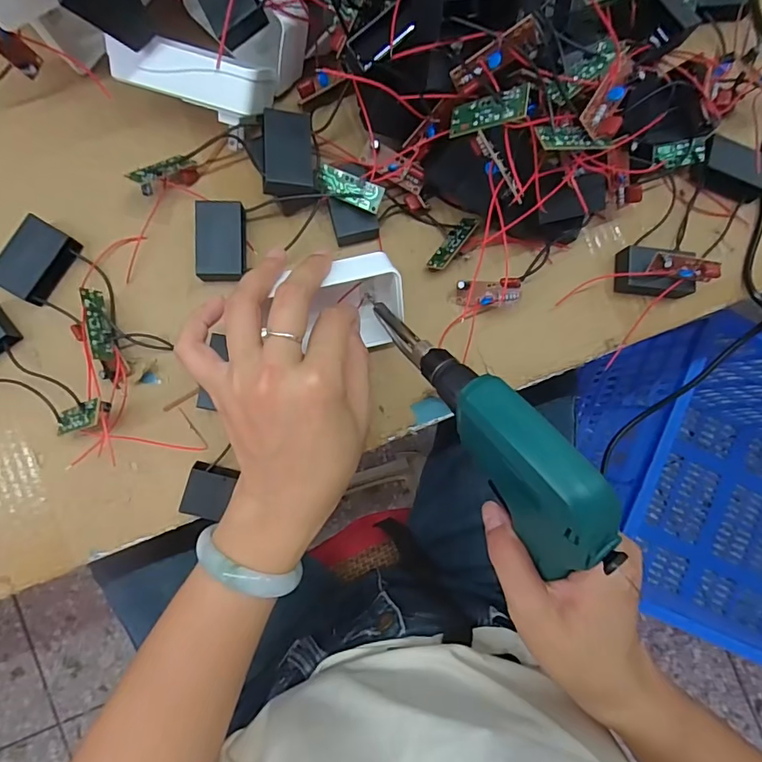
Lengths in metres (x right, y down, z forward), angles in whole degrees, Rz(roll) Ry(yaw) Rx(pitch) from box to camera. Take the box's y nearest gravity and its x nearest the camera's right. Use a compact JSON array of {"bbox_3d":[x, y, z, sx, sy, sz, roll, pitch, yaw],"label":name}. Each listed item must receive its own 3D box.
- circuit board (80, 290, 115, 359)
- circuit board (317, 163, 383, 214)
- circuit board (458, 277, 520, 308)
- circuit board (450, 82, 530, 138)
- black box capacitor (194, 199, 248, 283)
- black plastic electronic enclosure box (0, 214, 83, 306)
[{"bbox_3d":[-0.172,-0.034,0.292,0.004,0.016,0.043,-13,91,30],"label":"circuit board"},{"bbox_3d":[-0.020,-0.122,0.303,0.044,0.005,0.017,24,102,8],"label":"circuit board"},{"bbox_3d":[0.069,-0.058,0.315,0.044,0.012,0.018,4,83,39],"label":"circuit board"},{"bbox_3d":[0.056,-0.141,0.250,0.005,0.046,0.016,21,81,-46],"label":"circuit board"},{"bbox_3d":[-0.103,-0.090,0.311,0.030,0.018,0.049,0,85,-4],"label":"black box capacitor"},{"bbox_3d":[-0.215,-0.075,0.301,0.030,0.019,0.048,27,83,-2],"label":"black plastic electronic enclosure box"}]

